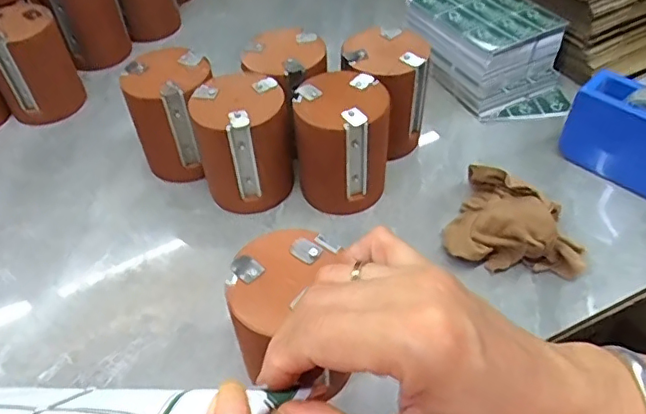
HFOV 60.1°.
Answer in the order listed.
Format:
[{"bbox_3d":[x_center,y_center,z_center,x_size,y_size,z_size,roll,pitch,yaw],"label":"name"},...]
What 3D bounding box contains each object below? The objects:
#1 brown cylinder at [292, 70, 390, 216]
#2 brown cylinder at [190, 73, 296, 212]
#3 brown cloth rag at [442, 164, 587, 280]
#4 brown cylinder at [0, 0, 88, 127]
[{"bbox_3d":[0.017,-0.056,0.487,0.077,0.101,0.077,4,49,5],"label":"brown cylinder"},{"bbox_3d":[-0.069,-0.054,0.493,0.076,0.102,0.078,-1,49,1],"label":"brown cylinder"},{"bbox_3d":[0.160,0.015,0.456,0.106,0.052,0.080,19,52,18],"label":"brown cloth rag"},{"bbox_3d":[-0.308,-0.152,0.593,0.076,0.102,0.083,-28,54,-21],"label":"brown cylinder"}]

